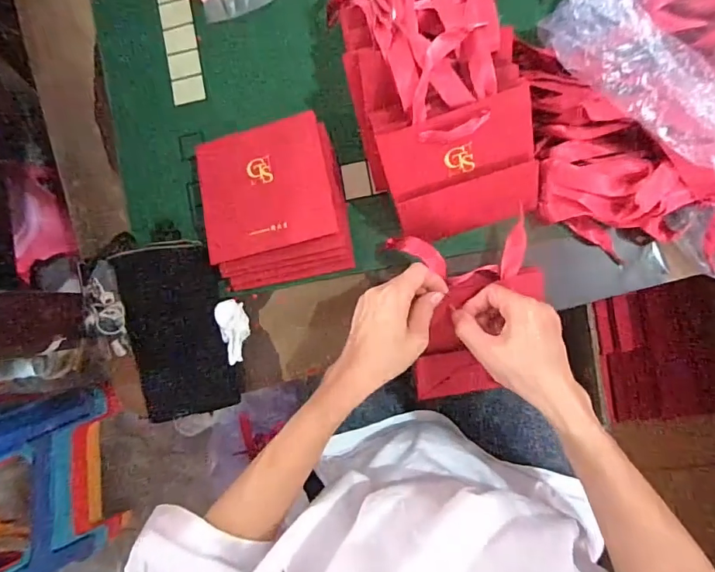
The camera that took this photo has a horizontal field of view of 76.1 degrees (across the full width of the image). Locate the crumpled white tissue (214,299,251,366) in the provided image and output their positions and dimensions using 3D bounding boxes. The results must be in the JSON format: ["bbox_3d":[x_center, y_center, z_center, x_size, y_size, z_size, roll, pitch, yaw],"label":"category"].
[{"bbox_3d":[-0.139,0.051,0.514,0.026,0.030,0.071,-9,87,7],"label":"crumpled white tissue"}]

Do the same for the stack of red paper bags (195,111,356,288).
[{"bbox_3d":[-0.090,-0.089,0.500,0.146,0.046,0.165,-11,87,7],"label":"stack of red paper bags"}]

